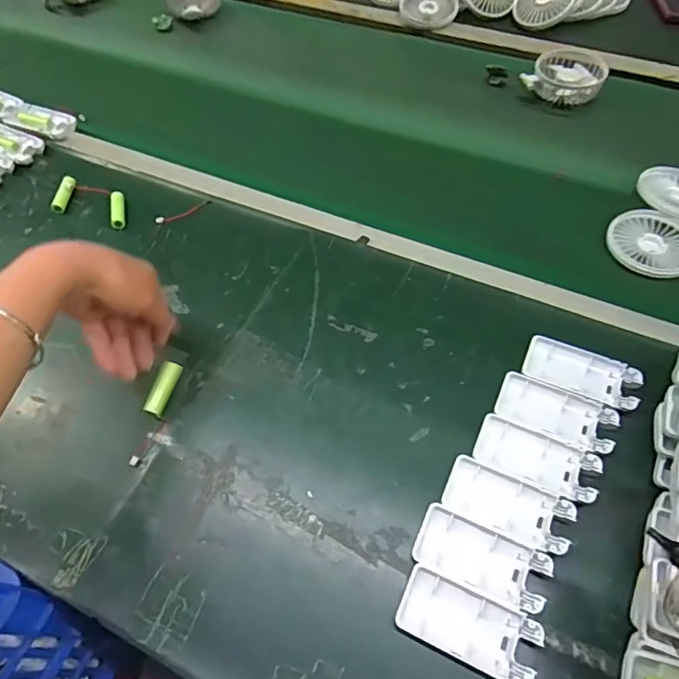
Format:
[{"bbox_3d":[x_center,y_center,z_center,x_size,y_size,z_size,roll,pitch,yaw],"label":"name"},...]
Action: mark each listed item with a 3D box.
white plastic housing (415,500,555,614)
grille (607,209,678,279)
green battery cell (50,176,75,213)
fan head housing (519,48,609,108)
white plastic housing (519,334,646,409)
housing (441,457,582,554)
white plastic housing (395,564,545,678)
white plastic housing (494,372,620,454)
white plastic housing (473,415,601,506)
[{"bbox_3d":[0.102,0.158,0.377,0.091,0.012,0.044,20,61,15],"label":"white plastic housing"},{"bbox_3d":[0.327,-0.100,0.542,0.090,0.007,0.076,29,64,20],"label":"grille"},{"bbox_3d":[-0.324,-0.172,0.612,0.015,0.010,0.051,2,58,5],"label":"green battery cell"},{"bbox_3d":[0.301,-0.347,0.690,0.094,0.032,0.090,25,63,18],"label":"fan head housing"},{"bbox_3d":[0.208,0.031,0.452,0.092,0.018,0.043,22,62,16],"label":"white plastic housing"},{"bbox_3d":[0.127,0.125,0.394,0.091,0.012,0.042,22,62,16],"label":"housing"},{"bbox_3d":[0.088,0.195,0.355,0.091,0.009,0.044,20,62,16],"label":"white plastic housing"},{"bbox_3d":[0.178,0.062,0.429,0.091,0.009,0.044,20,61,15],"label":"white plastic housing"},{"bbox_3d":[0.155,0.094,0.410,0.092,0.012,0.044,22,62,16],"label":"white plastic housing"}]

